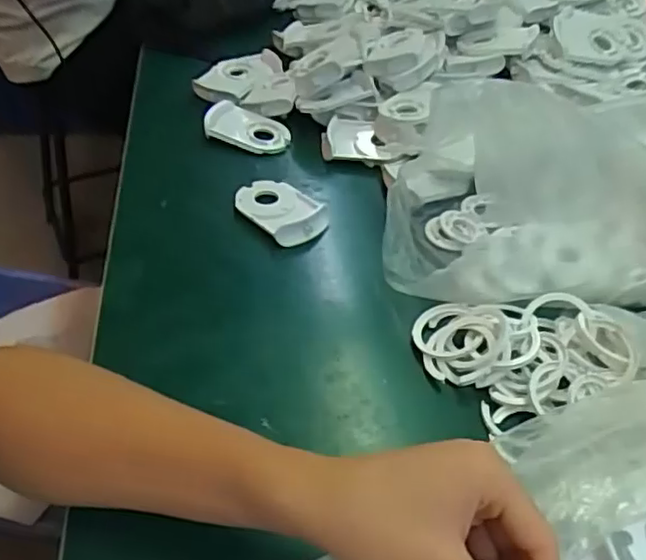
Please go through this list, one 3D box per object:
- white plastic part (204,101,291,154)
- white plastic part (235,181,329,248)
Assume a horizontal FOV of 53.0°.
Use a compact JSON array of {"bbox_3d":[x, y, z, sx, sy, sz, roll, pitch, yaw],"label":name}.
[{"bbox_3d":[-0.076,-0.152,0.653,0.088,0.020,0.050,20,46,15],"label":"white plastic part"},{"bbox_3d":[-0.037,-0.061,0.567,0.059,0.015,0.082,-33,55,-32],"label":"white plastic part"}]

